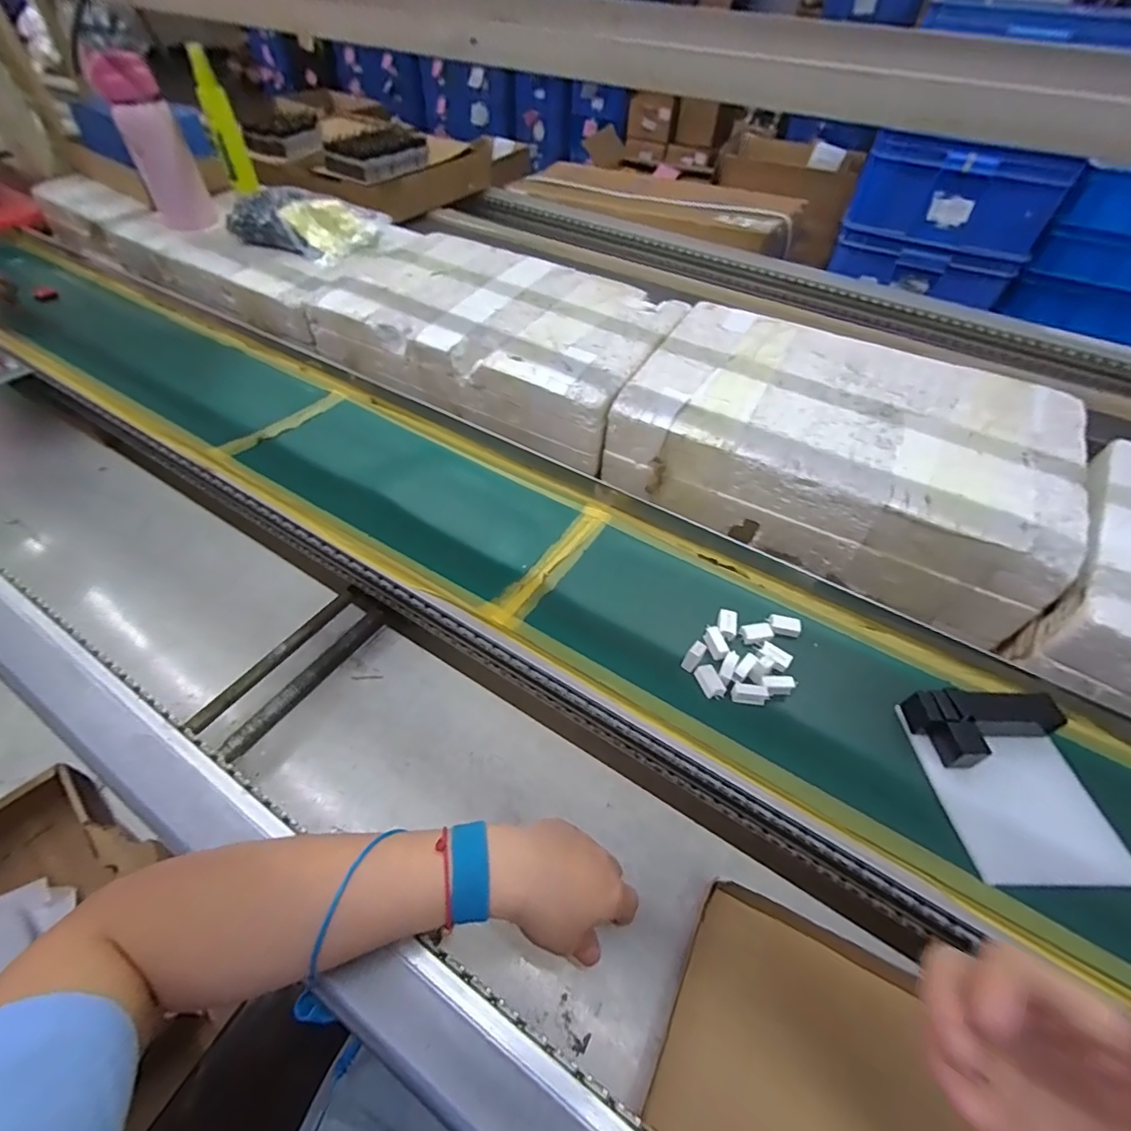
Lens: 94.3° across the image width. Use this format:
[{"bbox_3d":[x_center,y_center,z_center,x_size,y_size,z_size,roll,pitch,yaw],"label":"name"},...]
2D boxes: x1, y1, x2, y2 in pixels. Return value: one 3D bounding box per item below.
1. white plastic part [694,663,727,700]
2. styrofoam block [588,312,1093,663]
[{"bbox_3d":[0.115,0.093,0.419,0.015,0.008,0.027,-15,51,-15],"label":"white plastic part"},{"bbox_3d":[0.312,-0.145,0.629,0.457,0.128,0.291,24,52,17],"label":"styrofoam block"}]

